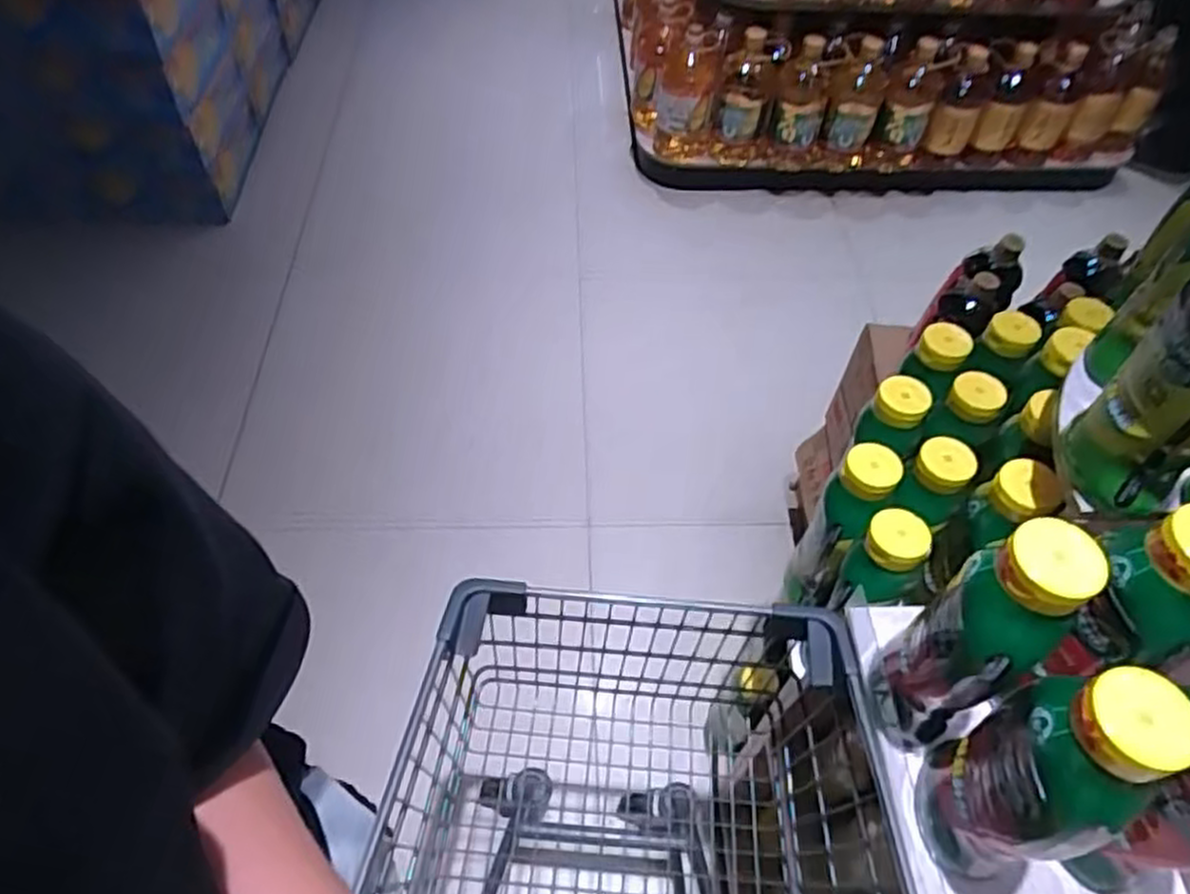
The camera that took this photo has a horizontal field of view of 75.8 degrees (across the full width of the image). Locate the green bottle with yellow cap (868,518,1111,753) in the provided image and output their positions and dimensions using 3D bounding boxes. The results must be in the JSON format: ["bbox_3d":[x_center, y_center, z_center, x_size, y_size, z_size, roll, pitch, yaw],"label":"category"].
[{"bbox_3d":[0.261,0.138,0.534,0.067,0.251,0.071,1,53,-1],"label":"green bottle with yellow cap"}]

